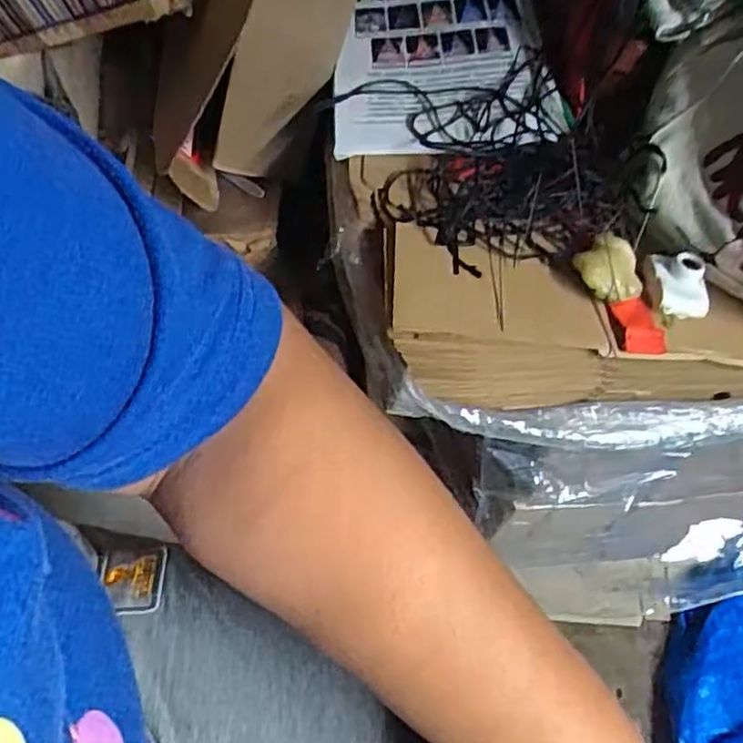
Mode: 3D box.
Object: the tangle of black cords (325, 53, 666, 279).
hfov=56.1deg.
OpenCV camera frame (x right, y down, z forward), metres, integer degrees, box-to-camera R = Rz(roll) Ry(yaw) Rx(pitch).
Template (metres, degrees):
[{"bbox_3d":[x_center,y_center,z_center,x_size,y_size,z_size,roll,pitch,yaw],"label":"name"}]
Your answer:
[{"bbox_3d":[0.075,-0.145,0.457,0.149,0.043,0.187,-19,58,-17],"label":"tangle of black cords"}]

